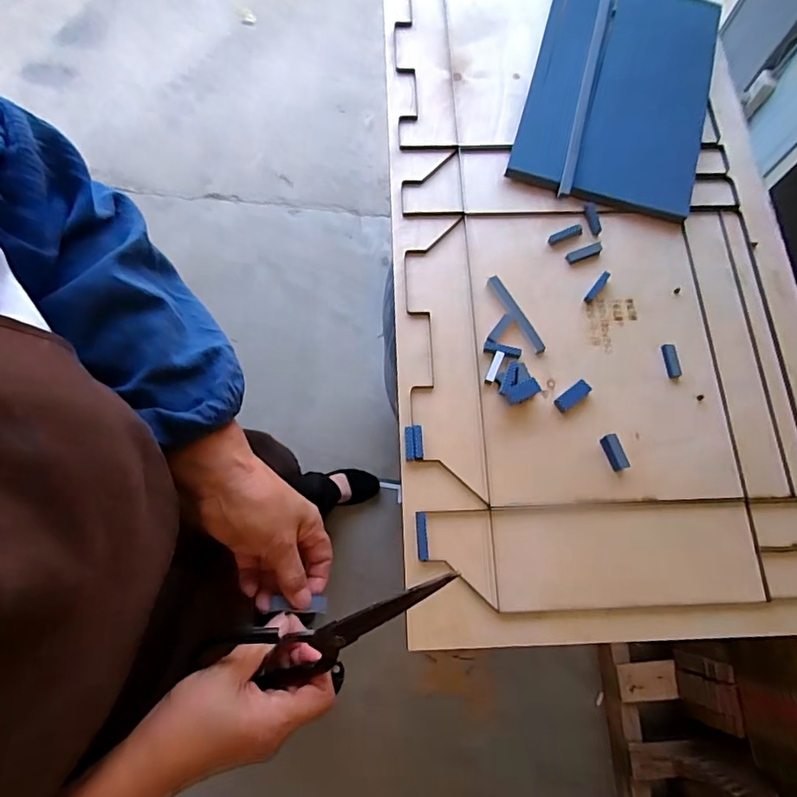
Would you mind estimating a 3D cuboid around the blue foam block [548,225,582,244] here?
[{"bbox_3d":[0.201,-0.197,0.610,0.046,0.004,0.013,-21,75,-7],"label":"blue foam block"}]

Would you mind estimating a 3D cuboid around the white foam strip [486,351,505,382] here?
[{"bbox_3d":[0.106,-0.035,0.559,0.009,0.004,0.036,23,75,6],"label":"white foam strip"}]

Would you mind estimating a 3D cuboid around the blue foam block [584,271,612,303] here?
[{"bbox_3d":[0.231,-0.129,0.589,0.009,0.007,0.046,38,76,9],"label":"blue foam block"}]

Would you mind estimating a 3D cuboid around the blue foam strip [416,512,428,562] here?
[{"bbox_3d":[0.023,0.136,0.504,0.011,0.004,0.045,-1,74,-1],"label":"blue foam strip"}]

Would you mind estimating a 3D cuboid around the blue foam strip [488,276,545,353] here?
[{"bbox_3d":[0.135,-0.097,0.576,0.013,0.004,0.105,-28,76,-9],"label":"blue foam strip"}]

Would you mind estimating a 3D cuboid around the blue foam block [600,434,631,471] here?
[{"bbox_3d":[0.225,0.057,0.527,0.014,0.018,0.037,-22,75,-7],"label":"blue foam block"}]

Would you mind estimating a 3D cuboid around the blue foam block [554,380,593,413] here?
[{"bbox_3d":[0.189,-0.002,0.550,0.042,0.010,0.017,-36,77,-11],"label":"blue foam block"}]

